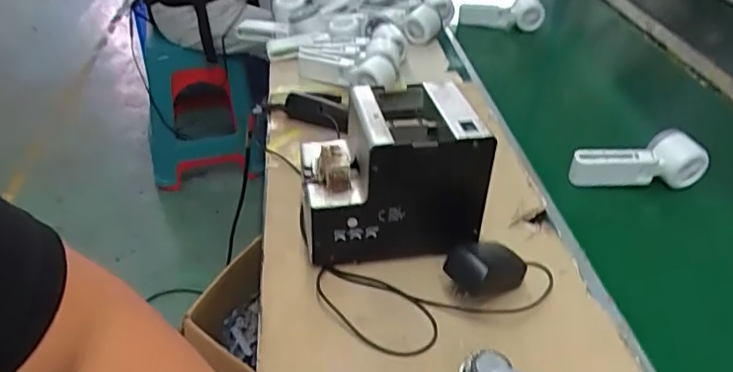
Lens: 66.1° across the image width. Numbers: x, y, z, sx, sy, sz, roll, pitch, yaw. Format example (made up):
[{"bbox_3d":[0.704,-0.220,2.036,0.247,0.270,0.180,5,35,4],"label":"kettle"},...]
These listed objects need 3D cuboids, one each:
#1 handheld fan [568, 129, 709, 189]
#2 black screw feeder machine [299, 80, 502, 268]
[{"bbox_3d":[0.344,-0.028,0.714,0.166,0.067,0.050,-3,39,-11],"label":"handheld fan"},{"bbox_3d":[0.023,-0.016,0.599,0.177,0.144,0.137,-3,39,-11],"label":"black screw feeder machine"}]

